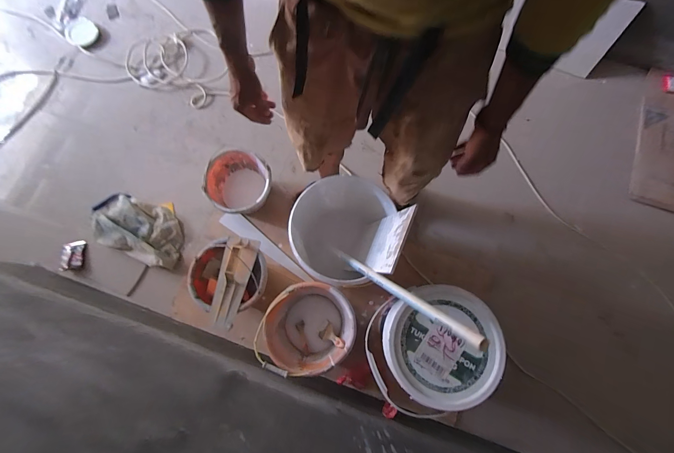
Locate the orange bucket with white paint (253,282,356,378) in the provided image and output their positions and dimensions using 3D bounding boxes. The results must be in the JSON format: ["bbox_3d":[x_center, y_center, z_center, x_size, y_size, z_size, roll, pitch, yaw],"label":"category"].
[{"bbox_3d":[-0.089,0.332,1.006,0.275,0.217,0.275,0,79,0],"label":"orange bucket with white paint"}]

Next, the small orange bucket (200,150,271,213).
[{"bbox_3d":[-0.355,-0.155,1.138,0.222,0.181,0.226,0,79,0],"label":"small orange bucket"}]

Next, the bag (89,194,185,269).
[{"bbox_3d":[-0.776,0.003,1.166,0.387,0.073,0.220,23,80,4],"label":"bag"}]

